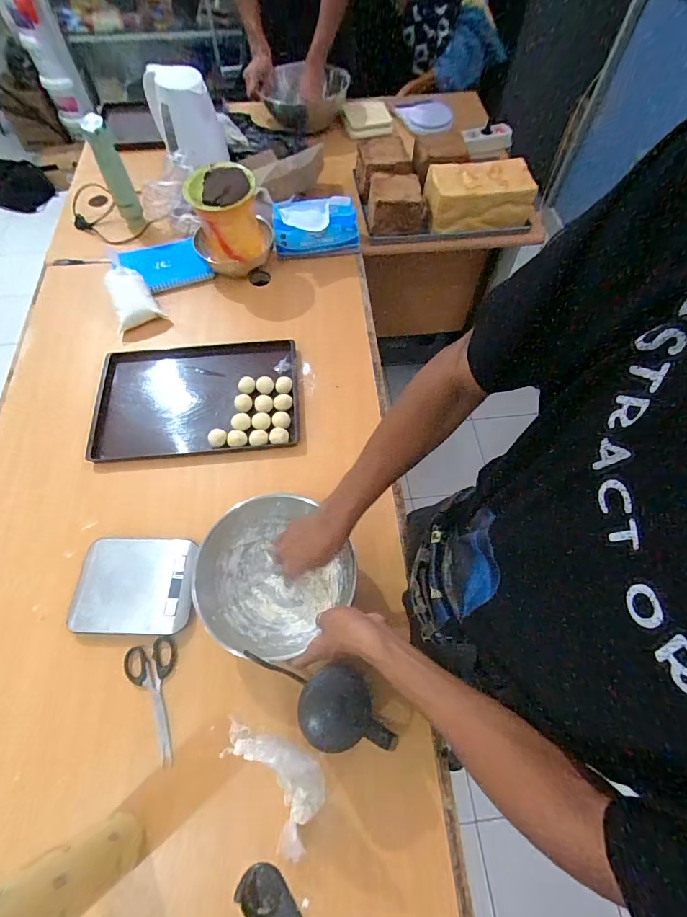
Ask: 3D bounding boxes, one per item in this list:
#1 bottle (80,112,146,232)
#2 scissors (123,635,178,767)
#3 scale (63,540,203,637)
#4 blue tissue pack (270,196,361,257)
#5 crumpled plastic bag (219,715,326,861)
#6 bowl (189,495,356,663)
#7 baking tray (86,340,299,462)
[{"bbox_3d":[-0.514,-0.631,0.958,0.051,0.241,0.053,-25,65,-13],"label":"bottle"},{"bbox_3d":[-0.260,0.331,0.576,0.072,0.008,0.151,-17,63,-9],"label":"scissors"},{"bbox_3d":[-0.315,0.192,0.639,0.171,0.025,0.137,2,62,1],"label":"scale"},{"bbox_3d":[-0.064,-0.524,0.955,0.191,0.101,0.074,-12,63,-7],"label":"blue tissue pack"},{"bbox_3d":[-0.087,0.385,0.485,0.126,0.123,0.116,18,63,9],"label":"crumpled plastic bag"},{"bbox_3d":[-0.104,0.171,0.607,0.199,0.088,0.199,0,62,0],"label":"bowl"},{"bbox_3d":[-0.278,-0.122,0.795,0.370,0.032,0.246,-4,62,-2],"label":"baking tray"}]

